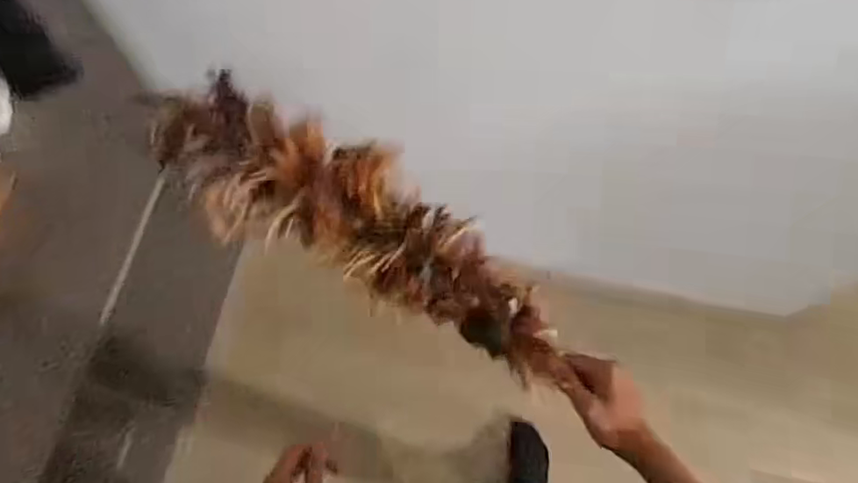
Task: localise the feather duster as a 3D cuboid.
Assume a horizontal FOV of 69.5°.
[{"bbox_3d":[-0.046,-0.005,0.630,0.473,0.082,0.127,32,70,-15],"label":"feather duster"}]

